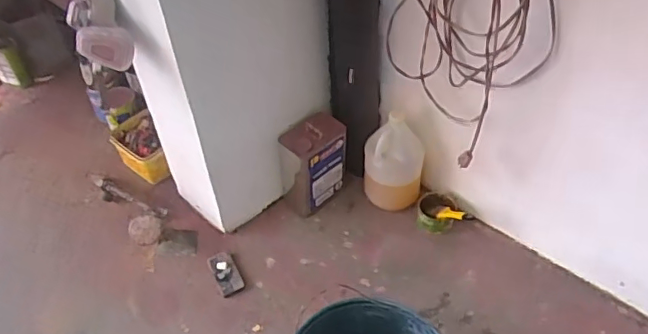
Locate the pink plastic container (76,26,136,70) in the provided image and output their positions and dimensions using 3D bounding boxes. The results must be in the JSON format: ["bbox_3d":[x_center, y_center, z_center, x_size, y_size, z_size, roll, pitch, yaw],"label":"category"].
[{"bbox_3d":[-0.467,-0.261,1.207,0.115,0.088,0.043,11,27,-16],"label":"pink plastic container"}]

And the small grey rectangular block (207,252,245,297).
[{"bbox_3d":[-0.261,0.281,1.499,0.066,0.014,0.134,-22,50,-16],"label":"small grey rectangular block"}]

